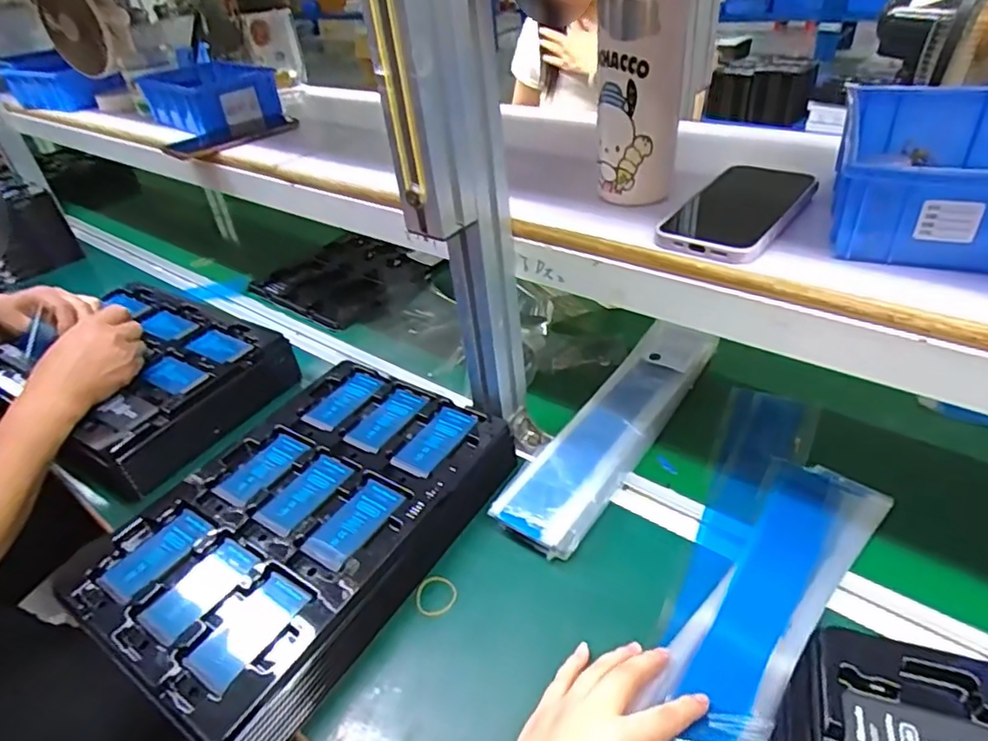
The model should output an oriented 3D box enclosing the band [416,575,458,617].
[{"bbox_3d":[-0.047,0.186,0.499,0.033,0.004,0.034,-2,44,2],"label":"band"}]

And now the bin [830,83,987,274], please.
[{"bbox_3d":[0.318,-0.141,0.423,0.124,0.061,0.190,13,41,24],"label":"bin"}]

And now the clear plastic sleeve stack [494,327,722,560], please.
[{"bbox_3d":[0.123,0.048,0.603,0.076,0.028,0.323,26,50,27],"label":"clear plastic sleeve stack"}]

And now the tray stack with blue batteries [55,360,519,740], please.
[{"bbox_3d":[-0.167,0.131,0.545,0.232,0.061,0.331,19,43,30],"label":"tray stack with blue batteries"}]

